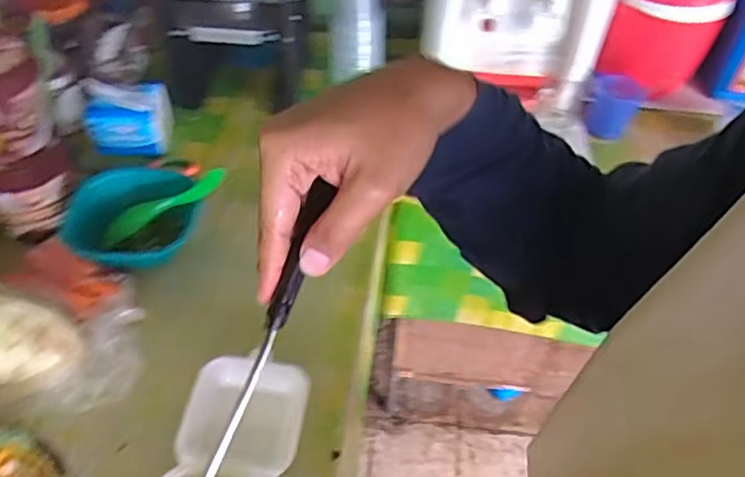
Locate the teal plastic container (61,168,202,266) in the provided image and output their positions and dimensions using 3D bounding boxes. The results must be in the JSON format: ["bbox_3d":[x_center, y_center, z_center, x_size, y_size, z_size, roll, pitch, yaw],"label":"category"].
[{"bbox_3d":[-0.329,-0.020,0.862,0.175,0.064,0.167,2,45,-1],"label":"teal plastic container"}]

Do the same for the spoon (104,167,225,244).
[{"bbox_3d":[-0.288,-0.048,0.868,0.184,0.031,0.032,-26,49,-1],"label":"spoon"}]

